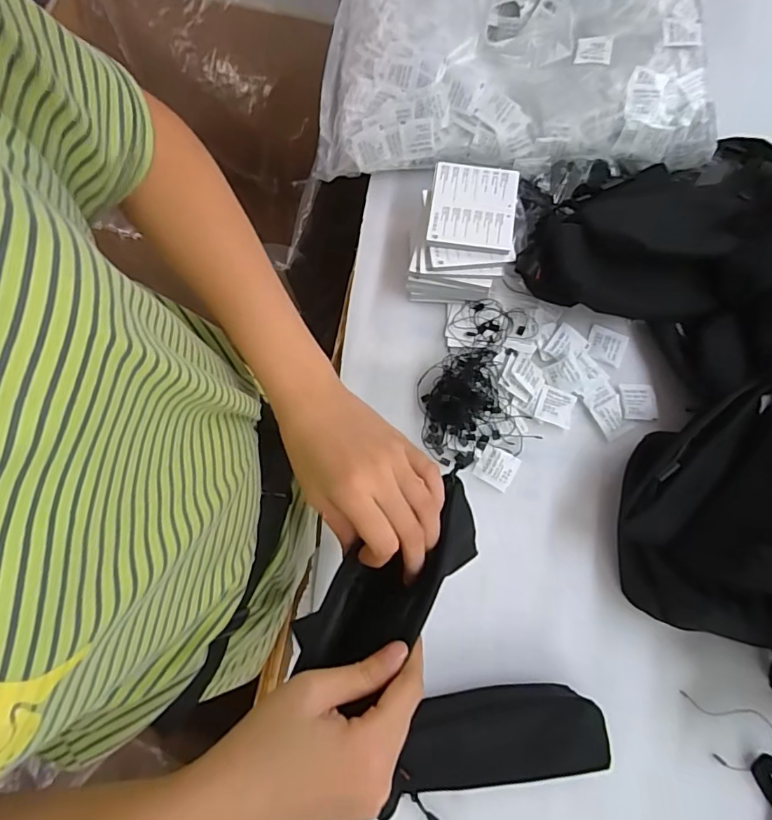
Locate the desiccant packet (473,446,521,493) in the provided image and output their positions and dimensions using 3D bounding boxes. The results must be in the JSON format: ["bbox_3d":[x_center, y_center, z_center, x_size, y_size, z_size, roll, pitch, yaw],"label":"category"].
[{"bbox_3d":[0.117,0.061,0.536,0.041,0.009,0.038,28,78,9],"label":"desiccant packet"}]

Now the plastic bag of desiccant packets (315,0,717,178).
[{"bbox_3d":[0.154,-0.459,0.624,0.457,0.068,0.368,4,75,3],"label":"plastic bag of desiccant packets"}]

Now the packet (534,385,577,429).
[{"bbox_3d":[0.185,-0.004,0.554,0.039,0.007,0.040,21,77,7],"label":"packet"}]

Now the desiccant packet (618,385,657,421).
[{"bbox_3d":[0.275,-0.009,0.552,0.037,0.004,0.040,2,75,2],"label":"desiccant packet"}]

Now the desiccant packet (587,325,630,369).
[{"bbox_3d":[0.249,-0.072,0.572,0.042,0.005,0.040,24,77,8],"label":"desiccant packet"}]

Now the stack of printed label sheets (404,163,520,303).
[{"bbox_3d":[0.089,-0.195,0.570,0.107,0.066,0.142,10,76,4],"label":"stack of printed label sheets"}]

